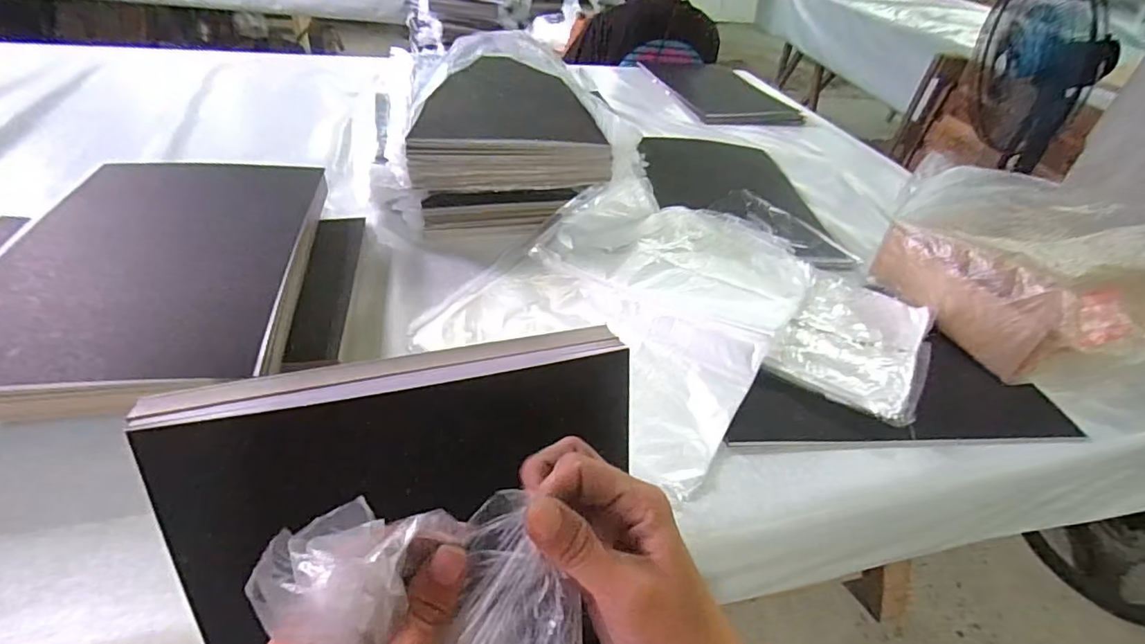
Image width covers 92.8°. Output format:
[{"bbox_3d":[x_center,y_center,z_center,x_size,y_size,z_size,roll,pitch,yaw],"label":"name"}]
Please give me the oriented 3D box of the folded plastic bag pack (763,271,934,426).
[{"bbox_3d":[0.310,0.016,0.600,0.140,0.023,0.208,26,44,21],"label":"folded plastic bag pack"}]

